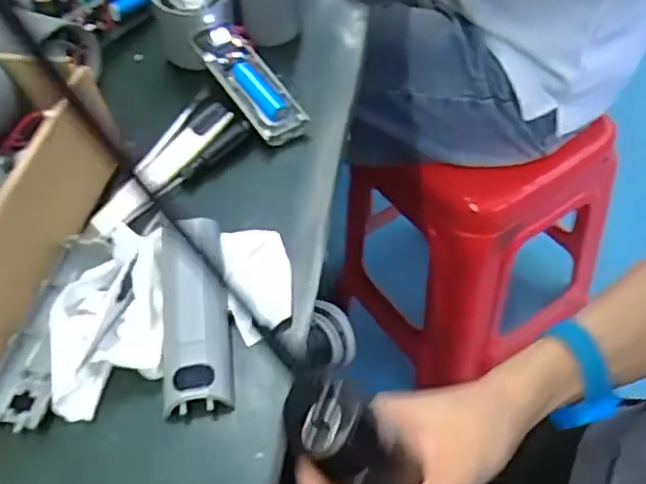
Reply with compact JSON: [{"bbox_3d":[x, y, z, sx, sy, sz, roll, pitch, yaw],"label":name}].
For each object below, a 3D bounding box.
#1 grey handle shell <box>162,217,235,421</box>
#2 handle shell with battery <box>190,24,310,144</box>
[{"bbox_3d":[-0.066,0.036,0.325,0.034,0.018,0.107,-9,51,-2],"label":"grey handle shell"},{"bbox_3d":[-0.051,-0.113,0.440,0.036,0.019,0.105,-31,71,-18],"label":"handle shell with battery"}]

